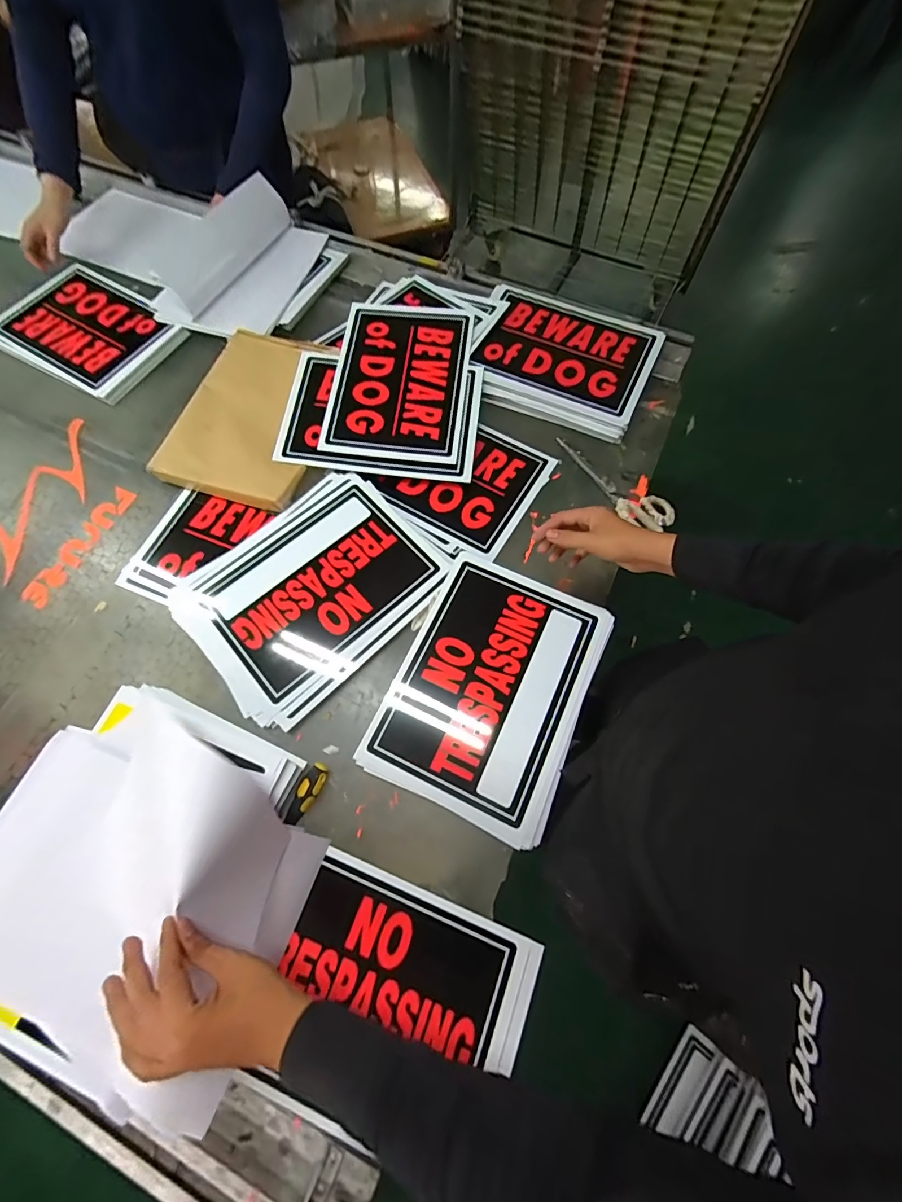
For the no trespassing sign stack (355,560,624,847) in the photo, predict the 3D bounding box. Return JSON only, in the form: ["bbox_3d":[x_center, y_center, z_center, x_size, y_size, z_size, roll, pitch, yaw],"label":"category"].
[{"bbox_3d":[0.060,0.124,0.663,0.265,0.024,0.356,23,70,9],"label":"no trespassing sign stack"}]

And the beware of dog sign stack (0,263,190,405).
[{"bbox_3d":[-0.765,-0.578,0.957,0.380,0.029,0.264,28,70,11],"label":"beware of dog sign stack"}]

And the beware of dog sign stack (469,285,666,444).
[{"bbox_3d":[0.215,-0.480,0.892,0.348,0.043,0.279,23,69,9],"label":"beware of dog sign stack"}]

